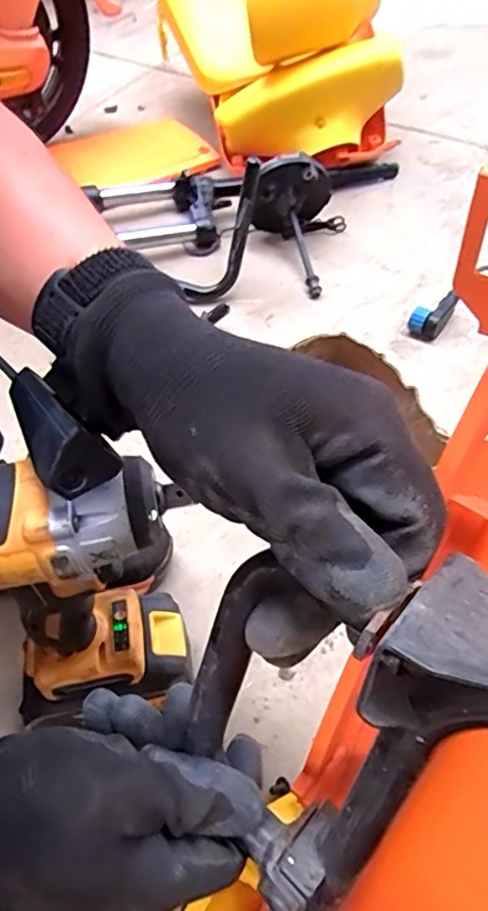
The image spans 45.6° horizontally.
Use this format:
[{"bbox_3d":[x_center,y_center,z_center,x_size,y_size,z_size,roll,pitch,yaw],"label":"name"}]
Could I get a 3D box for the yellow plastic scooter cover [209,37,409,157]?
[{"bbox_3d":[0.104,-0.574,0.936,0.301,0.084,0.149,-11,71,22],"label":"yellow plastic scooter cover"}]

